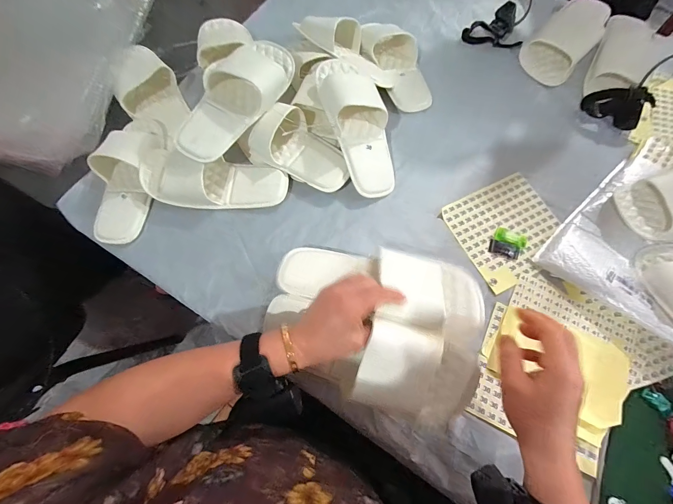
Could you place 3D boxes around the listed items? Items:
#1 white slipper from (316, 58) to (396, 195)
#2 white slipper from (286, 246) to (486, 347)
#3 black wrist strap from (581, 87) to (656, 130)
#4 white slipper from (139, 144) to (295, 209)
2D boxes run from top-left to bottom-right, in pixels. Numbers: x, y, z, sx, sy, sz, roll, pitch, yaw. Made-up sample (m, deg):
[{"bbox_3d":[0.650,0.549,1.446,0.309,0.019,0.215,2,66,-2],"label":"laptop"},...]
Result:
[{"bbox_3d":[0.039,-0.207,0.503,0.097,0.052,0.239,-18,93,-6],"label":"white slipper"},{"bbox_3d":[0.057,0.048,0.405,0.268,0.065,0.113,8,54,8],"label":"white slipper"},{"bbox_3d":[0.509,-0.269,0.554,0.100,0.047,0.047,34,74,11],"label":"black wrist strap"},{"bbox_3d":[-0.201,-0.119,0.495,0.234,0.050,0.099,11,72,4],"label":"white slipper"}]

